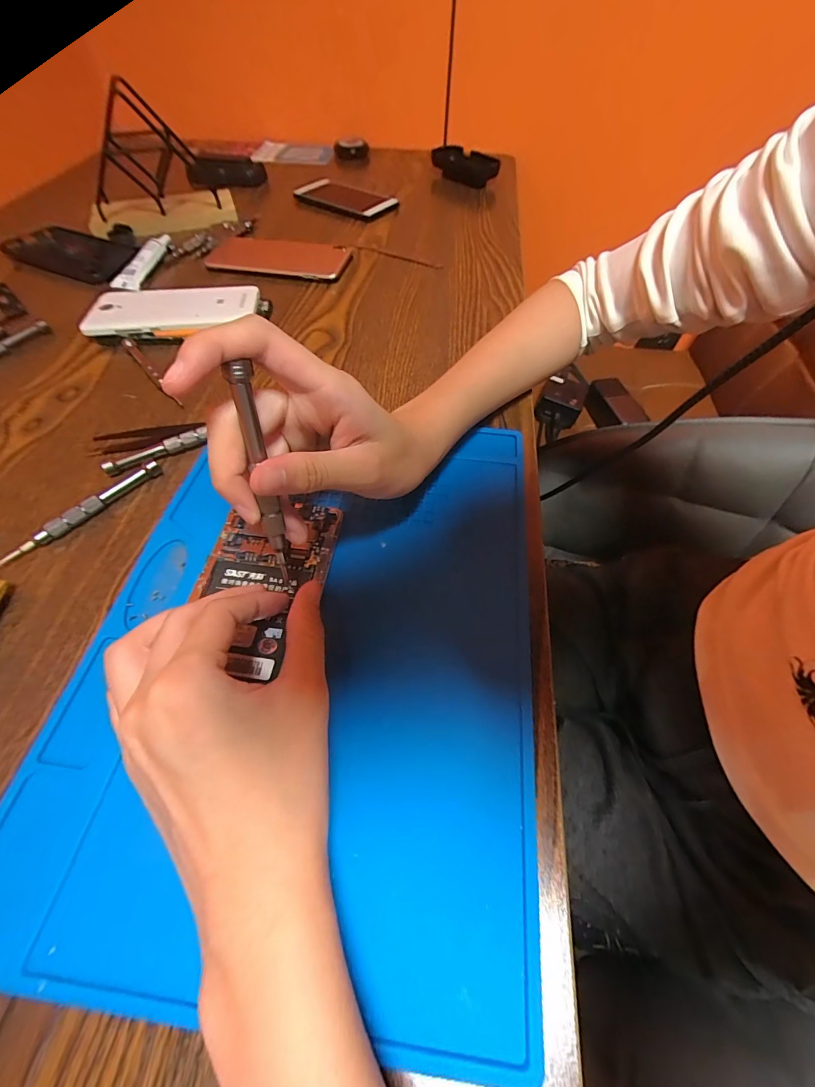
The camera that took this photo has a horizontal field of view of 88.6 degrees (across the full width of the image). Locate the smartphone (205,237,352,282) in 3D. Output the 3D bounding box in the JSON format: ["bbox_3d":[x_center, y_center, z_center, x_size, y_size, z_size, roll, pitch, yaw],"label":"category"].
[{"bbox_3d":[-0.145,-0.318,0.468,0.148,0.014,0.065,9,56,6],"label":"smartphone"}]

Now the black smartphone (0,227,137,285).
[{"bbox_3d":[-0.382,-0.331,0.474,0.163,0.009,0.079,26,60,16],"label":"black smartphone"}]

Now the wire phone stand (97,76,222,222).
[{"bbox_3d":[-0.326,-0.470,0.504,0.137,0.111,0.125,-24,59,-16],"label":"wire phone stand"}]

